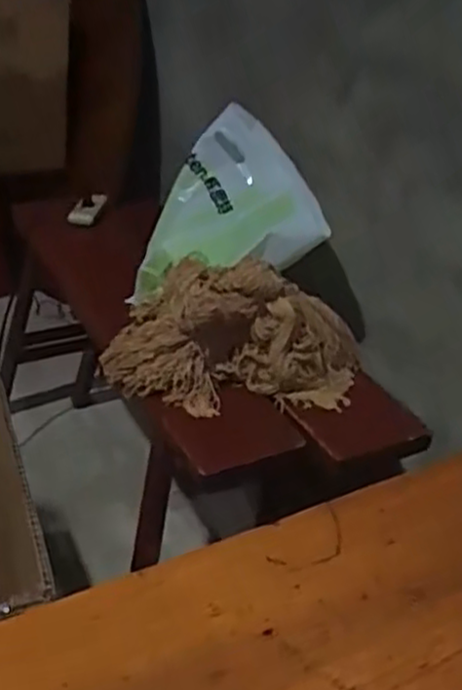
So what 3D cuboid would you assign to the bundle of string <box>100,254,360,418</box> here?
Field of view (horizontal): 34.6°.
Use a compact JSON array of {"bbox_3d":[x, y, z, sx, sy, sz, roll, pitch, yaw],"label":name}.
[{"bbox_3d":[0.002,-0.011,1.058,0.370,0.179,0.149,6,30,2],"label":"bundle of string"}]

